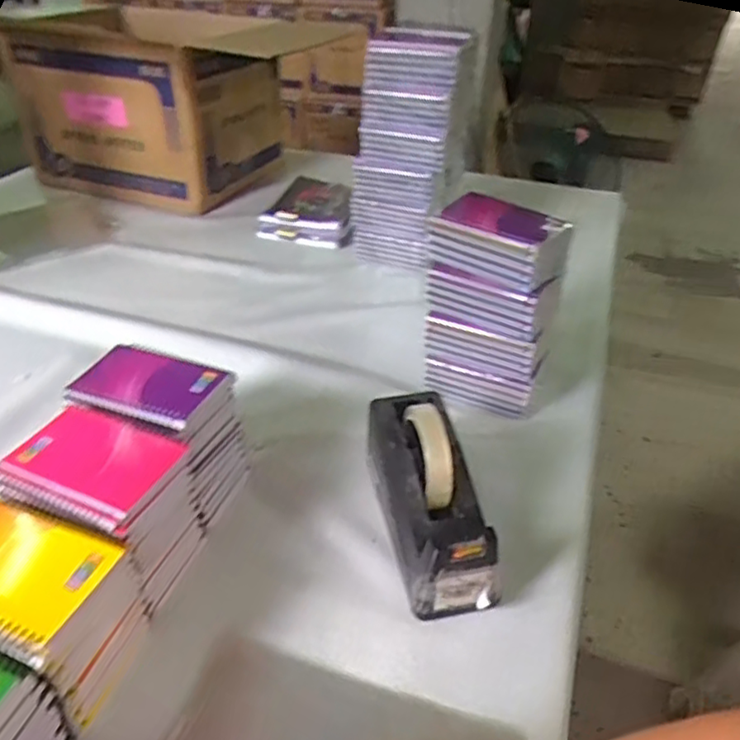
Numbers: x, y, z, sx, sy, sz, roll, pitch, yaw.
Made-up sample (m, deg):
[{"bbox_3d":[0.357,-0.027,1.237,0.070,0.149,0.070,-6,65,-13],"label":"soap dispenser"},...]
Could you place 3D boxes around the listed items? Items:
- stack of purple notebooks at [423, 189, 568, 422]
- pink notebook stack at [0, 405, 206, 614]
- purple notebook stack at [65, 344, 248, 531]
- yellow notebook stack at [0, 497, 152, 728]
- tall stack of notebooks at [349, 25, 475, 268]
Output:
[{"bbox_3d":[0.136,-0.069,0.732,0.142,0.220,0.087,21,40,22],"label":"stack of purple notebooks"},{"bbox_3d":[-0.229,0.121,0.561,0.136,0.130,0.098,14,39,15],"label":"pink notebook stack"},{"bbox_3d":[-0.205,0.063,0.635,0.150,0.134,0.104,16,39,16],"label":"purple notebook stack"},{"bbox_3d":[-0.251,0.185,0.483,0.138,0.121,0.093,14,39,14],"label":"yellow notebook stack"},{"bbox_3d":[0.068,-0.370,1.063,0.158,0.349,0.209,9,38,9],"label":"tall stack of notebooks"}]

